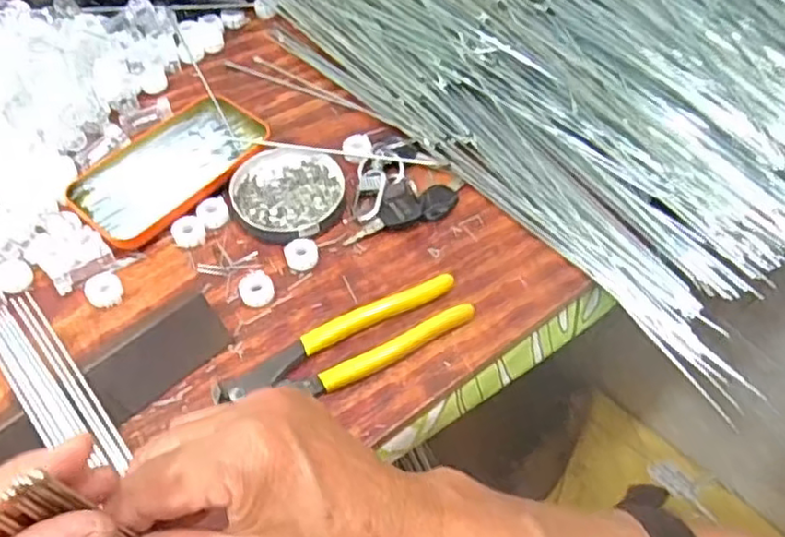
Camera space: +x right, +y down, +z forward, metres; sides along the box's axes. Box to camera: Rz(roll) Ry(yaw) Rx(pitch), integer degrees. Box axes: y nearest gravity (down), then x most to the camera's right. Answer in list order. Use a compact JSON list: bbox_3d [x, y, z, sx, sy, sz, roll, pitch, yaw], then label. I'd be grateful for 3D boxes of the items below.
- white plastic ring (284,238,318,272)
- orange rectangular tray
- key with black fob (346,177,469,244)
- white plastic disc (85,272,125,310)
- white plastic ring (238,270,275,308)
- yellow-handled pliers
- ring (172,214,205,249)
[{"bbox_3d":[-0.062,-0.009,0.457,0.022,0.010,0.021,1,55,-1],"label":"white plastic ring"},{"bbox_3d":[-0.167,-0.077,0.496,0.085,0.012,0.143,36,61,22],"label":"orange rectangular tray"},{"bbox_3d":[0.011,-0.048,0.477,0.096,0.011,0.033,-20,57,-15],"label":"key with black fob"},{"bbox_3d":[-0.190,0.015,0.439,0.022,0.011,0.023,1,55,-1],"label":"white plastic disc"},{"bbox_3d":[-0.090,0.014,0.441,0.022,0.009,0.025,-14,56,-11],"label":"white plastic ring"},{"bbox_3d":[-0.027,0.049,0.414,0.163,0.010,0.040,-26,59,-18],"label":"yellow-handled pliers"},{"bbox_3d":[-0.143,-0.026,0.467,0.021,0.010,0.023,1,55,-1],"label":"ring"}]

